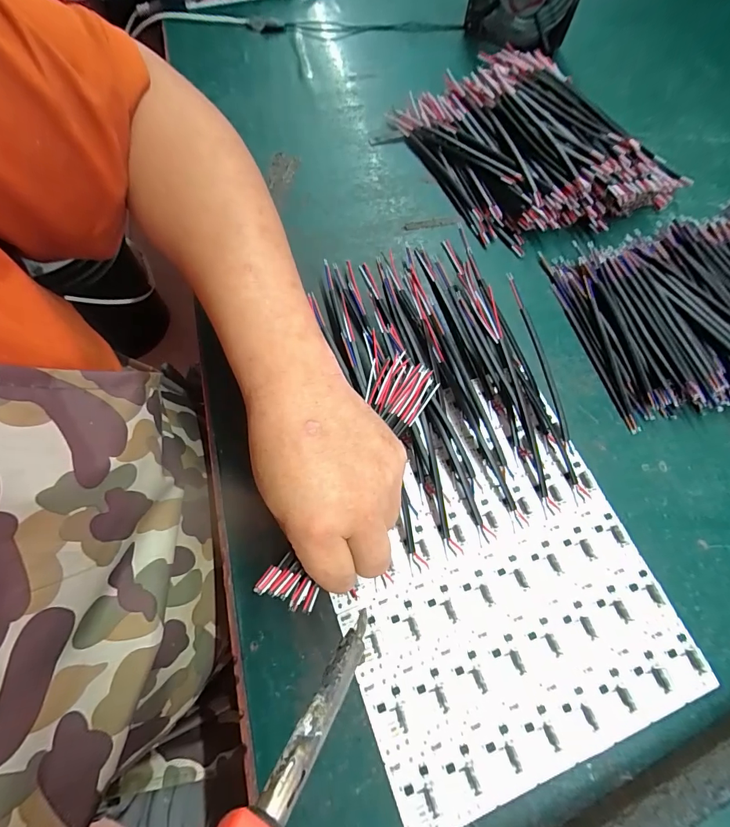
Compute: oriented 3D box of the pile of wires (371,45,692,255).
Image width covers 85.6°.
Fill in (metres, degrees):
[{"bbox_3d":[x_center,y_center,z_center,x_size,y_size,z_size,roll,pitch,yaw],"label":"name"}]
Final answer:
[{"bbox_3d":[0.164,-0.271,0.394,0.212,0.048,0.248,-33,72,-16],"label":"pile of wires"}]

